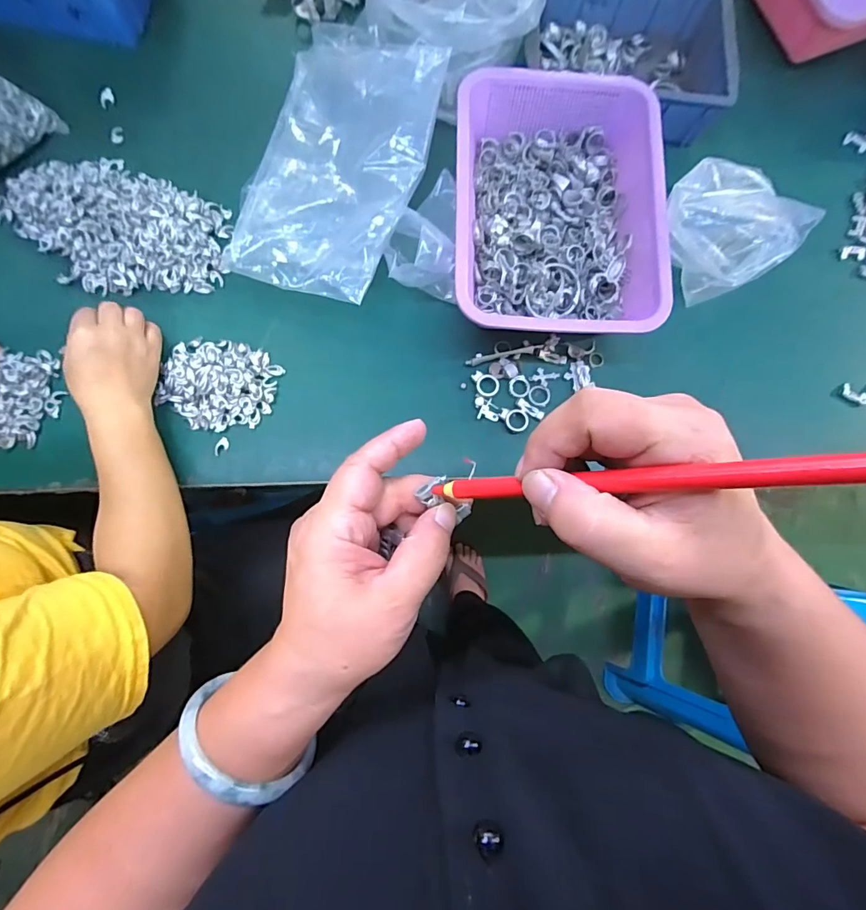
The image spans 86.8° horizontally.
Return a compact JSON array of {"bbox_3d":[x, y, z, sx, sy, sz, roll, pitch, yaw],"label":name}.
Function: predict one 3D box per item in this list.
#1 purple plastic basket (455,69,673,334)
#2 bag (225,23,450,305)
[{"bbox_3d":[0.134,-0.277,0.518,0.219,0.076,0.291,2,83,-2],"label":"purple plastic basket"},{"bbox_3d":[-0.101,-0.341,0.511,0.186,0.046,0.350,16,80,10],"label":"bag"}]

